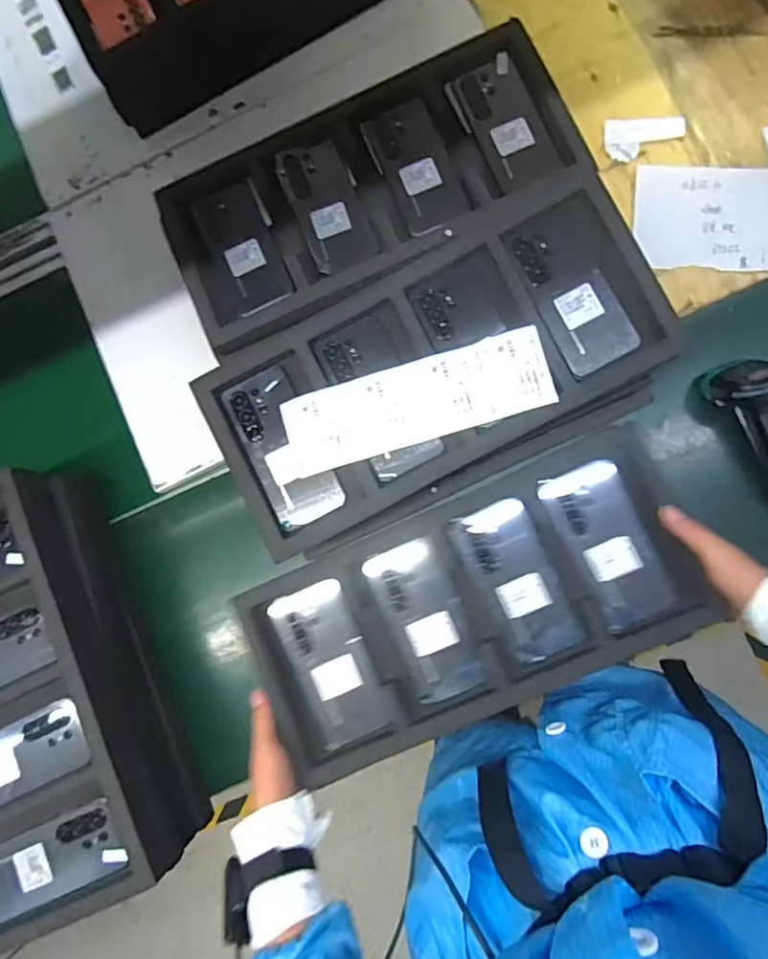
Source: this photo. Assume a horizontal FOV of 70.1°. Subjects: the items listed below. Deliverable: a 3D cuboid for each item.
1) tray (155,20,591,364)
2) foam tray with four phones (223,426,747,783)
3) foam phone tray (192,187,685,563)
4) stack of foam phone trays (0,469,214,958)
[{"bbox_3d":[-0.019,-0.342,0.640,0.479,0.037,0.239,-24,81,3],"label":"tray"},{"bbox_3d":[0.094,0.137,0.589,0.473,0.024,0.217,-25,81,3],"label":"foam tray with four phones"},{"bbox_3d":[0.050,-0.121,0.592,0.481,0.050,0.227,-28,81,2],"label":"foam phone tray"},{"bbox_3d":[-0.417,0.253,0.660,0.231,0.126,0.476,-25,81,3],"label":"stack of foam phone trays"}]

